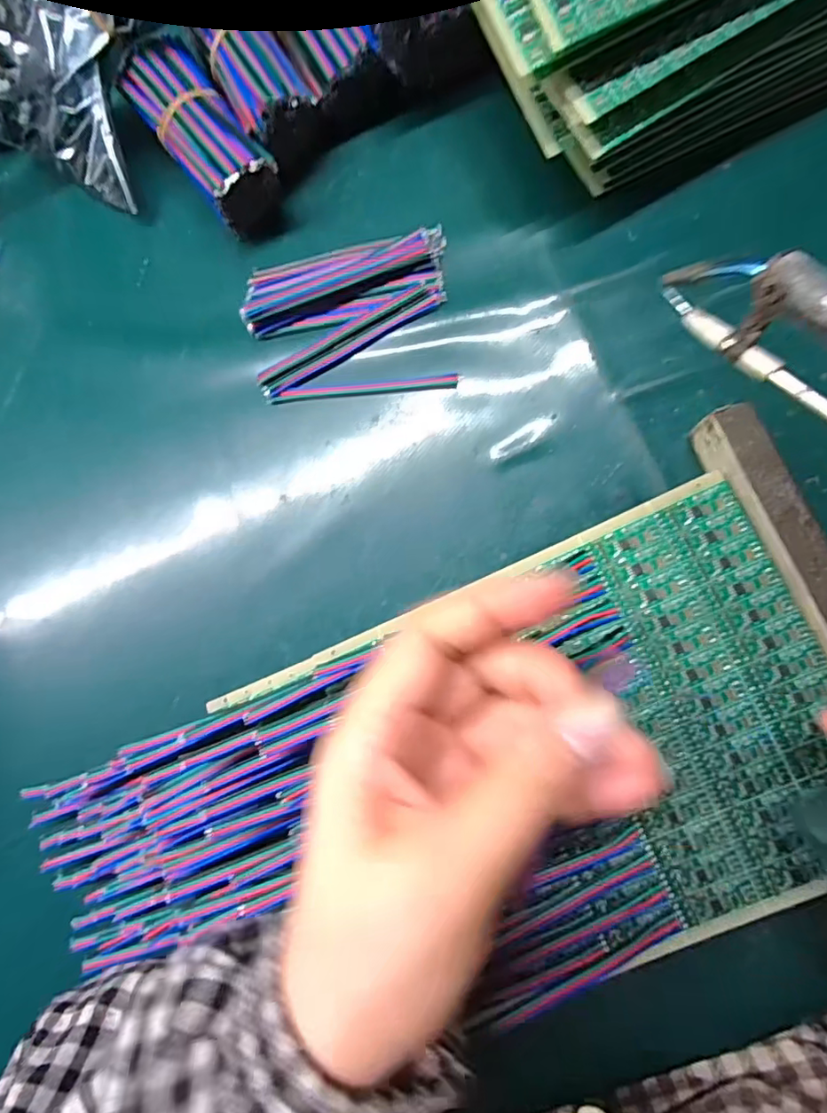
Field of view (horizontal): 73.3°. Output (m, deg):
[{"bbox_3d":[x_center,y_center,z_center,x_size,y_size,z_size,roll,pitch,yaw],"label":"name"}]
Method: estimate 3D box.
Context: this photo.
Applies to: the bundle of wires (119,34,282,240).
[{"bbox_3d":[-0.106,-0.211,0.283,0.037,0.040,0.101,-36,83,3],"label":"bundle of wires"}]

